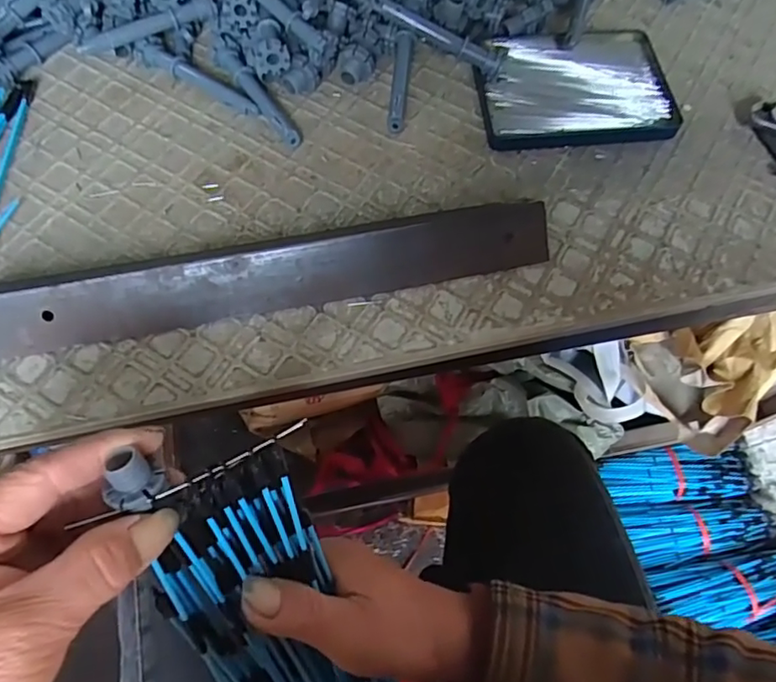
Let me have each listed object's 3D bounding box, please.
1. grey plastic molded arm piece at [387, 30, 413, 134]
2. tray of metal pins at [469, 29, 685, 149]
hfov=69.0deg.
[{"bbox_3d":[0.008,-0.174,0.381,0.011,0.009,0.068,6,89,1],"label":"grey plastic molded arm piece"},{"bbox_3d":[0.127,-0.177,0.392,0.130,0.015,0.095,-8,67,-5],"label":"tray of metal pins"}]

